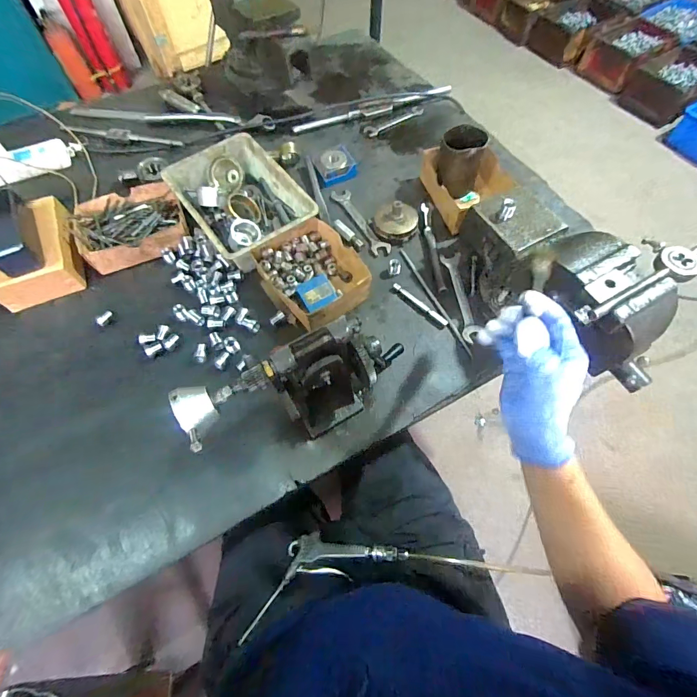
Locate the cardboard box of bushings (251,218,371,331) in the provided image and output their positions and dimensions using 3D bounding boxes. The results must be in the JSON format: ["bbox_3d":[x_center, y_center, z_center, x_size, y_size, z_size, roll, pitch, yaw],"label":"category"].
[{"bbox_3d":[-0.056,-0.118,0.604,0.146,0.050,0.173,-36,68,-16],"label":"cardboard box of bushings"}]

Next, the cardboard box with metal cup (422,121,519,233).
[{"bbox_3d":[0.217,-0.301,0.670,0.130,0.093,0.169,-14,64,-6],"label":"cardboard box with metal cup"}]

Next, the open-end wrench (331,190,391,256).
[{"bbox_3d":[0.022,-0.232,0.684,0.033,0.007,0.175,-25,65,-11],"label":"open-end wrench"}]

